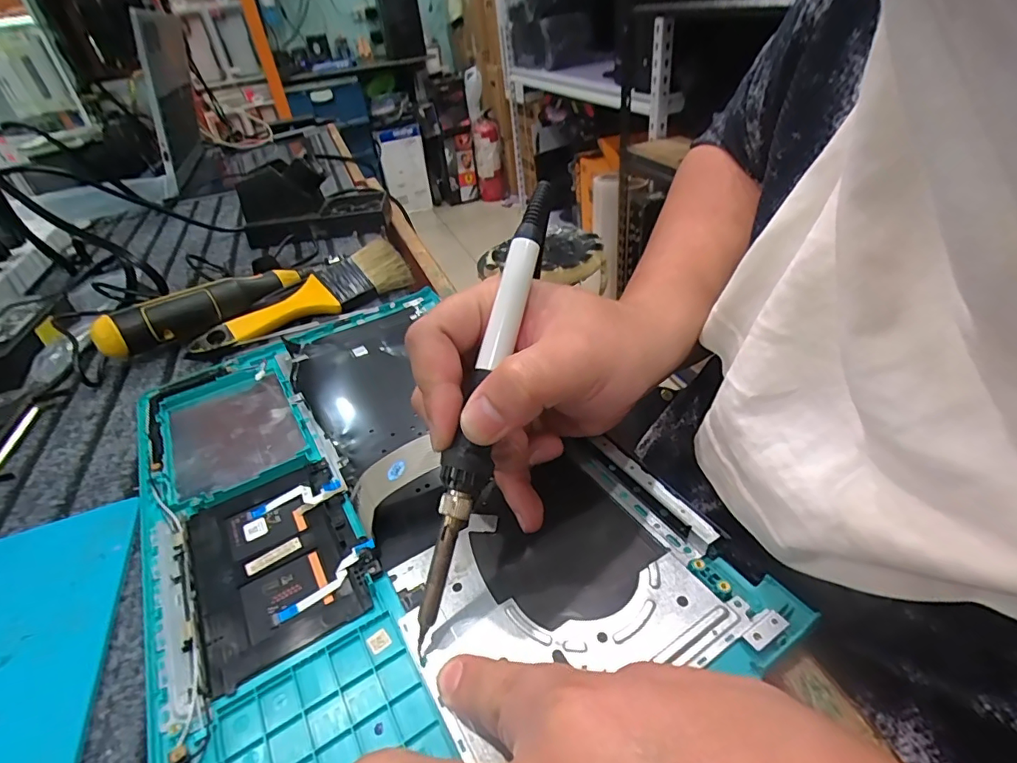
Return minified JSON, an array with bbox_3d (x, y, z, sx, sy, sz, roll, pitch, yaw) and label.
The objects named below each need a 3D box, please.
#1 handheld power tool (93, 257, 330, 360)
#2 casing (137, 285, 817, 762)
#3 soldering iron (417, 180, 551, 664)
[{"bbox_3d":[-0.243,-0.073,0.434,0.027,0.036,0.193,25,48,34],"label":"handheld power tool"},{"bbox_3d":[-0.072,0.048,0.270,0.228,0.023,0.345,-25,42,-22],"label":"casing"},{"bbox_3d":[-0.009,0.008,0.214,0.017,0.015,0.201,10,77,20],"label":"soldering iron"}]

